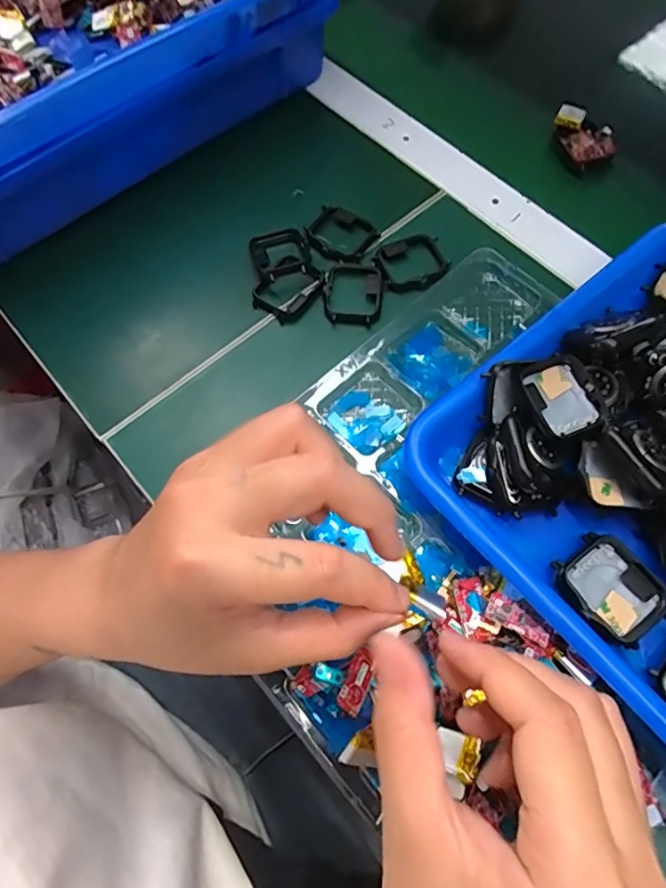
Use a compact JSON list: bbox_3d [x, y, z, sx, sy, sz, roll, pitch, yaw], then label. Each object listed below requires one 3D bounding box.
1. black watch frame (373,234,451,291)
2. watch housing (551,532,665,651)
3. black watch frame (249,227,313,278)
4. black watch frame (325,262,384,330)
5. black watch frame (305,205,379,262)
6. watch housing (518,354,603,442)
[{"bbox_3d":[0.052,-0.120,0.348,0.047,0.012,0.041,-18,68,-8],"label":"black watch frame"},{"bbox_3d":[0.129,0.068,0.245,0.041,0.009,0.047,-36,67,-15],"label":"watch housing"},{"bbox_3d":[-0.034,-0.128,0.356,0.037,0.016,0.039,-18,68,-8],"label":"black watch frame"},{"bbox_3d":[0.014,-0.099,0.342,0.038,0.010,0.046,6,67,2],"label":"black watch frame"},{"bbox_3d":[0.004,-0.143,0.360,0.046,0.010,0.037,35,71,14],"label":"black watch frame"},{"bbox_3d":[0.116,-0.024,0.268,0.033,0.010,0.040,-26,69,-11],"label":"watch housing"}]

